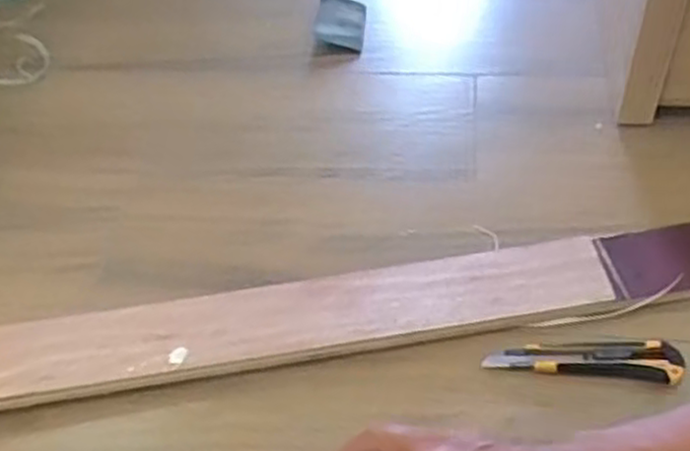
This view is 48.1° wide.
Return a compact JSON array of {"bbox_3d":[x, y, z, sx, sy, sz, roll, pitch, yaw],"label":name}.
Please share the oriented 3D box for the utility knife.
[{"bbox_3d":[0.215,0.120,0.704,0.169,0.015,0.036,4,46,9],"label":"utility knife"}]

